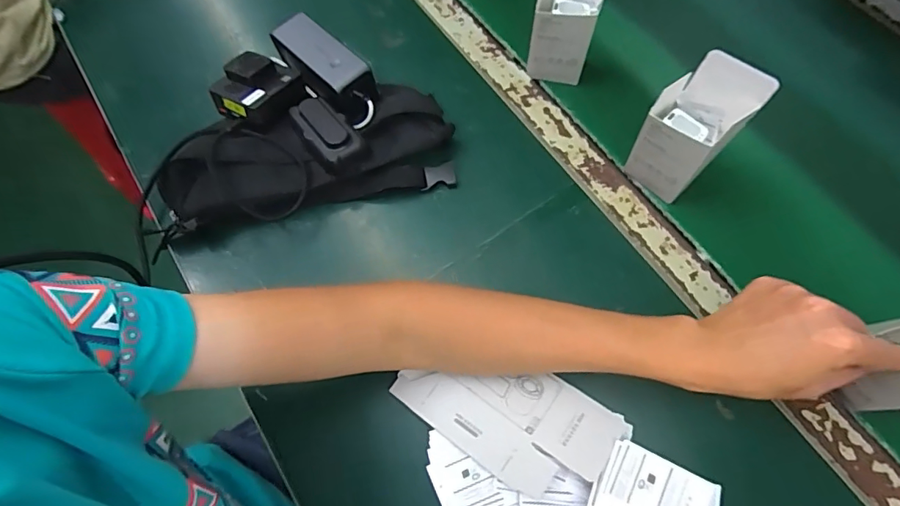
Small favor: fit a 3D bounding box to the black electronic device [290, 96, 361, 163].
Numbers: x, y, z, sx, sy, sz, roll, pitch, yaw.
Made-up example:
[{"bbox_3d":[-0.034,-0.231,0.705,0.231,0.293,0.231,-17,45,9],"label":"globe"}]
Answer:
[{"bbox_3d":[-0.133,-0.134,0.506,0.041,0.013,0.092,-39,72,-11],"label":"black electronic device"}]

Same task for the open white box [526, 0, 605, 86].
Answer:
[{"bbox_3d":[0.126,-0.254,0.515,0.064,0.154,0.043,16,71,10],"label":"open white box"}]

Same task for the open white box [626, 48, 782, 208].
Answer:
[{"bbox_3d":[0.226,-0.115,0.458,0.046,0.150,0.069,-44,73,-12],"label":"open white box"}]

